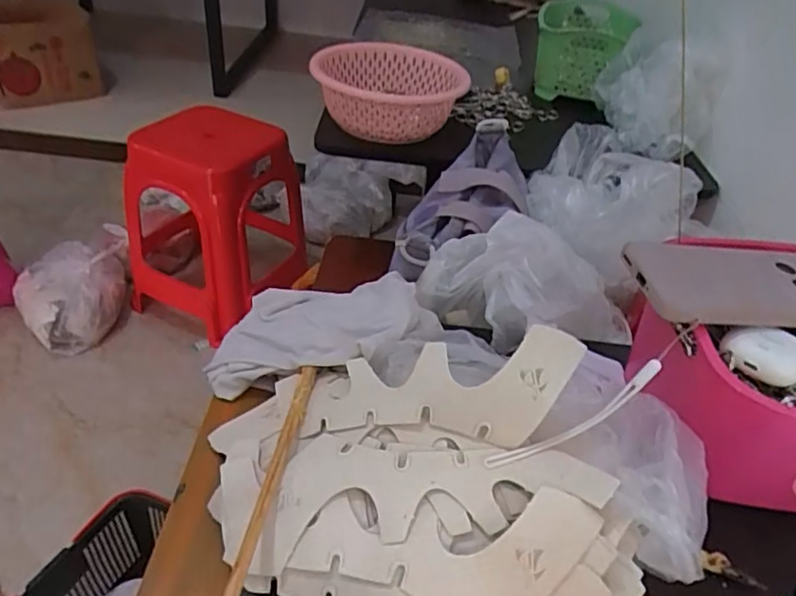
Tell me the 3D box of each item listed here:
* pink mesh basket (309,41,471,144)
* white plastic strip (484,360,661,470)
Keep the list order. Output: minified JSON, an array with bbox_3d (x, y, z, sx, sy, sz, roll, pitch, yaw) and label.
[{"bbox_3d":[-0.011,-0.311,0.886,0.219,0.082,0.225,-2,39,-11],"label":"pink mesh basket"},{"bbox_3d":[0.115,0.081,0.384,0.127,0.022,0.008,-30,47,-2],"label":"white plastic strip"}]

